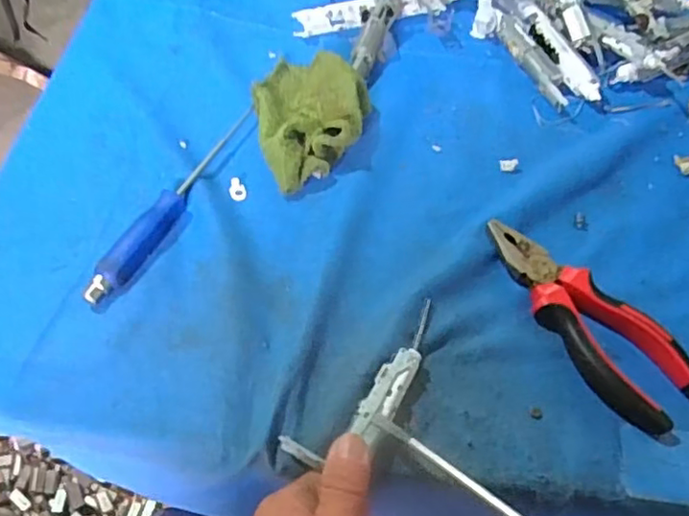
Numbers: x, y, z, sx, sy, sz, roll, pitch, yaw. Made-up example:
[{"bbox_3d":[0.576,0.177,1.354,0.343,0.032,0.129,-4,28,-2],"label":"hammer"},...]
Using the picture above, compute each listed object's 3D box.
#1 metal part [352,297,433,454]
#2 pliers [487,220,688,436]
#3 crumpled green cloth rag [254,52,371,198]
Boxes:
[{"bbox_3d":[0.032,0.065,0.363,0.019,0.013,0.098,25,55,15],"label":"metal part"},{"bbox_3d":[0.150,0.033,0.389,0.058,0.020,0.153,-33,63,-19],"label":"pliers"},{"bbox_3d":[-0.024,-0.114,0.469,0.081,0.036,0.127,-6,58,-4],"label":"crumpled green cloth rag"}]

